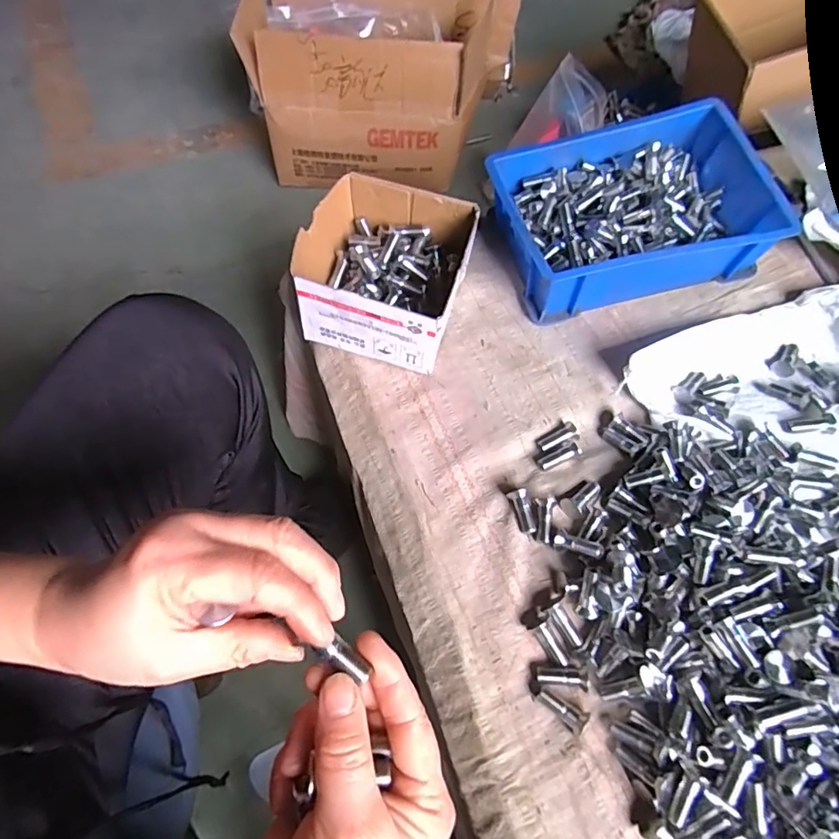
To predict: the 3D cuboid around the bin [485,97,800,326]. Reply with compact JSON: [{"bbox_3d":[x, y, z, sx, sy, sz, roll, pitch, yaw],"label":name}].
[{"bbox_3d":[0.210,-0.204,0.544,0.246,0.099,0.171,-10,62,-7],"label":"bin"}]

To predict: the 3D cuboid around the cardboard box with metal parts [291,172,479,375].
[{"bbox_3d":[-0.029,-0.138,0.499,0.141,0.075,0.150,16,62,7],"label":"cardboard box with metal parts"}]

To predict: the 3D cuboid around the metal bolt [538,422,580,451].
[{"bbox_3d":[0.122,0.017,0.470,0.036,0.011,0.015,-24,65,-14],"label":"metal bolt"}]

